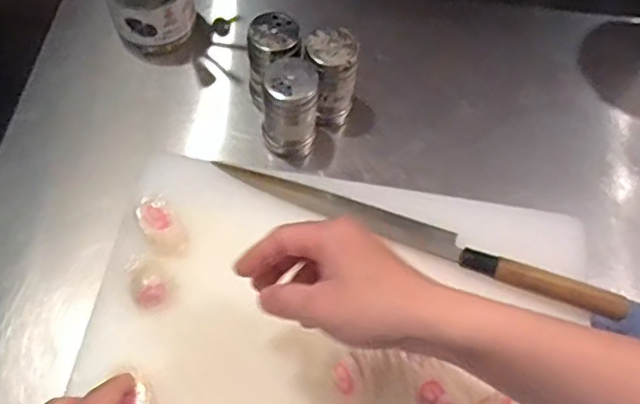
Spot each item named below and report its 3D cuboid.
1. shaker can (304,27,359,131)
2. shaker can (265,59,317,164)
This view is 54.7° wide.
[{"bbox_3d":[0.009,-0.119,0.608,0.043,0.103,0.046,2,63,-3],"label":"shaker can"},{"bbox_3d":[-0.027,-0.086,0.581,0.047,0.095,0.046,2,63,-3],"label":"shaker can"}]

